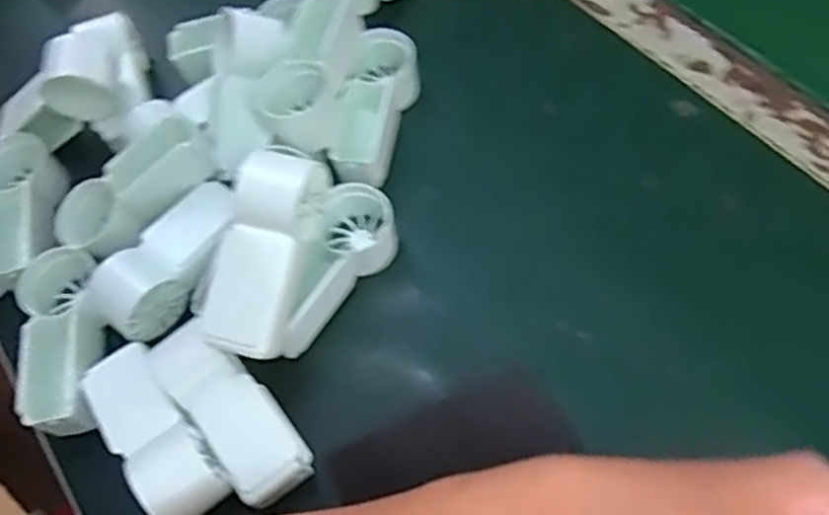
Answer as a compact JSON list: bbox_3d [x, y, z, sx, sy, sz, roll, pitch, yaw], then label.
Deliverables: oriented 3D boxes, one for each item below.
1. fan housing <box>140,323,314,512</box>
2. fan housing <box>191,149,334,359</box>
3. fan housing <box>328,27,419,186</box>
[{"bbox_3d":[-0.087,0.071,0.335,0.034,0.030,0.090,-39,64,-14],"label":"fan housing"},{"bbox_3d":[-0.068,-0.002,0.326,0.035,0.028,0.089,18,88,14],"label":"fan housing"},{"bbox_3d":[-0.022,-0.086,0.419,0.036,0.037,0.104,6,63,10],"label":"fan housing"}]

